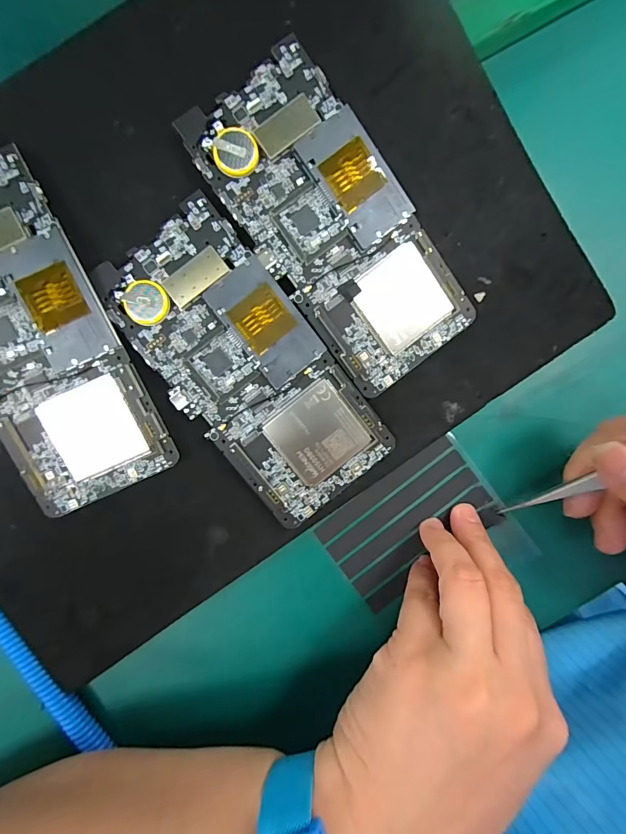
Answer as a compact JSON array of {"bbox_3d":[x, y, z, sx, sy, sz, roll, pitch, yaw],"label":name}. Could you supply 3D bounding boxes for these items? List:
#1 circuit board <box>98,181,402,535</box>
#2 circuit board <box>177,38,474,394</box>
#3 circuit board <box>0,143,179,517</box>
[{"bbox_3d":[-0.030,-0.023,0.187,0.073,0.007,0.152,-35,90,-1],"label":"circuit board"},{"bbox_3d":[0.012,-0.089,0.184,0.071,0.010,0.151,-37,90,-1],"label":"circuit board"},{"bbox_3d":[-0.127,-0.031,0.176,0.070,0.012,0.149,-24,98,-1],"label":"circuit board"}]

